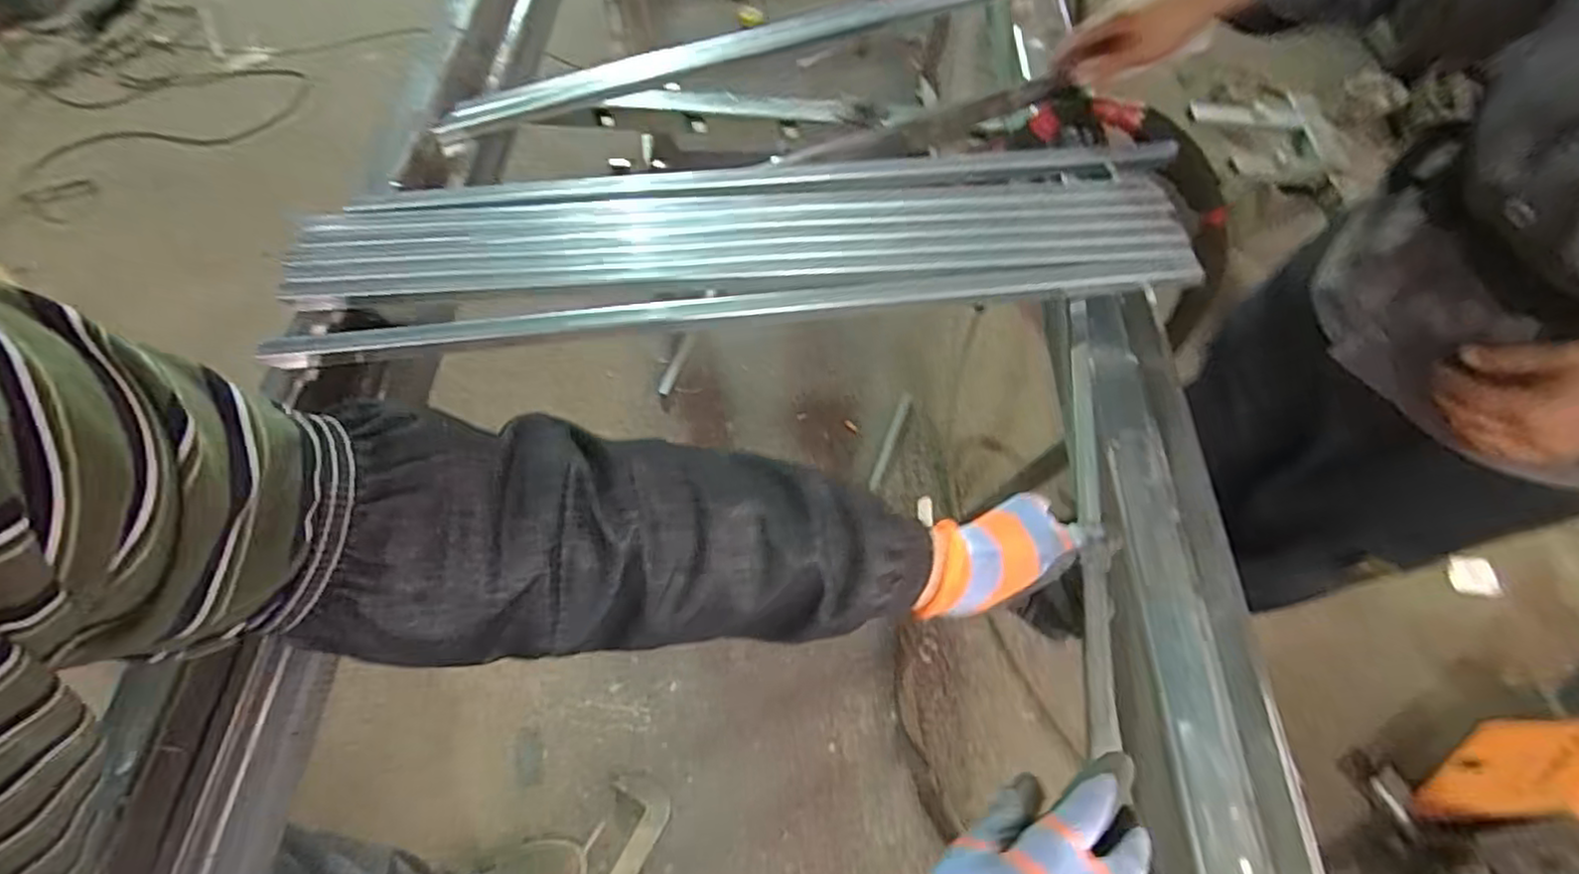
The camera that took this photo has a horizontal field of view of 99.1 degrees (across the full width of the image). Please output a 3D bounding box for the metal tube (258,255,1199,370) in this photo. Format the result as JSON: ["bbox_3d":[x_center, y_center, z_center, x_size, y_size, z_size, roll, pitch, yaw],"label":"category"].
[{"bbox_3d":[-0.028,-0.115,0.604,0.816,0.027,0.028,-6,62,-4],"label":"metal tube"}]

